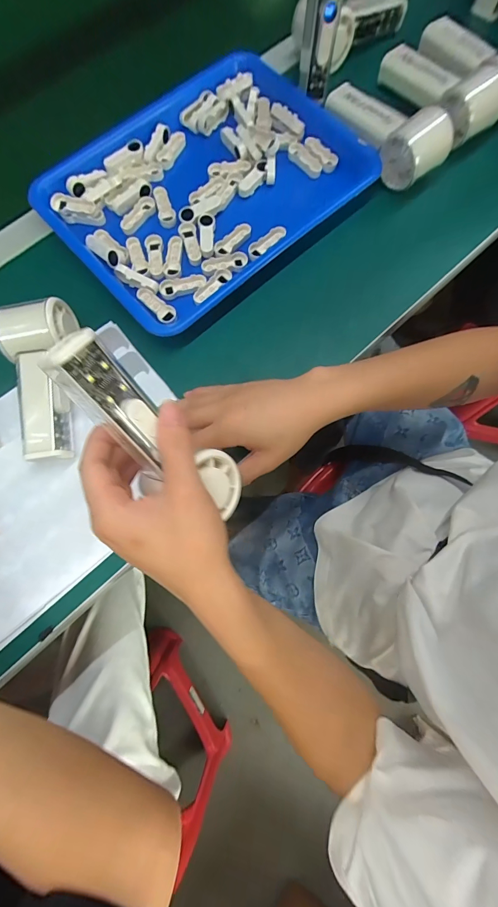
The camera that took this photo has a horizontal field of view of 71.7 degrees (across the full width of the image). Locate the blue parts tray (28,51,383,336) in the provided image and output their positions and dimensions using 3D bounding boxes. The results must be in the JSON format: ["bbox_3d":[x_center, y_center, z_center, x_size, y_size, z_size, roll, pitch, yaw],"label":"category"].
[{"bbox_3d":[-0.049,-0.306,0.396,0.331,0.036,0.257,-41,80,-9],"label":"blue parts tray"}]

